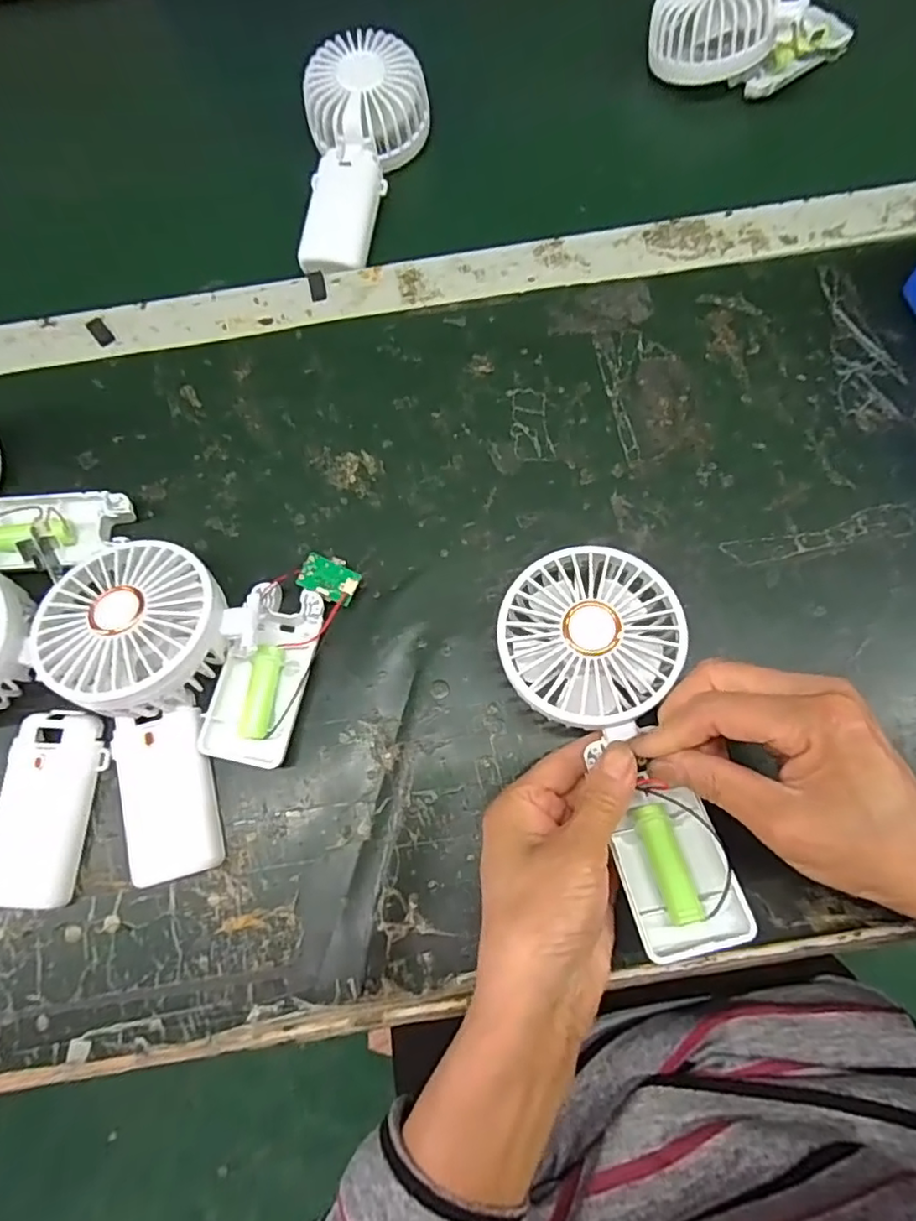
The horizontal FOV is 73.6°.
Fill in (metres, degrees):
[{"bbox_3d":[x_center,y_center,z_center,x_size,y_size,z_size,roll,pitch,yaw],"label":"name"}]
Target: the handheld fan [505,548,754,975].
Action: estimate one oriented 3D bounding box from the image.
[{"bbox_3d":[0.076,0.056,0.279,0.081,0.027,0.177,-15,73,-3],"label":"handheld fan"}]

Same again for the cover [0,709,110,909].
[{"bbox_3d":[-0.210,0.099,0.311,0.044,0.019,0.093,4,74,3],"label":"cover"}]

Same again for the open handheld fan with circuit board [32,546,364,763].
[{"bbox_3d":[-0.136,0.006,0.315,0.133,0.053,0.115,19,74,8],"label":"open handheld fan with circuit board"}]

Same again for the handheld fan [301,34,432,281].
[{"bbox_3d":[-0.066,-0.318,0.421,0.084,0.038,0.172,-1,74,2],"label":"handheld fan"}]

